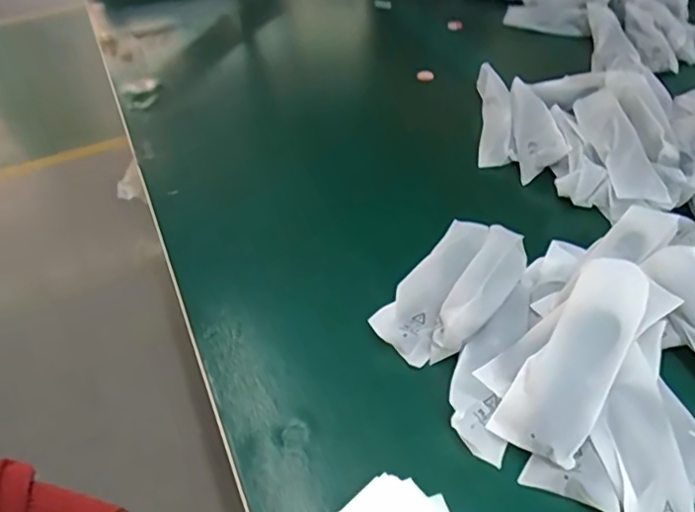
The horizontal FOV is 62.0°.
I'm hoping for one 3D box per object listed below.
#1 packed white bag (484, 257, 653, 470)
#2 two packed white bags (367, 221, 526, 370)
[{"bbox_3d":[0.164,0.069,0.410,0.056,0.015,0.154,28,75,29],"label":"packed white bag"},{"bbox_3d":[0.096,0.020,0.493,0.080,0.039,0.158,26,53,28],"label":"two packed white bags"}]

